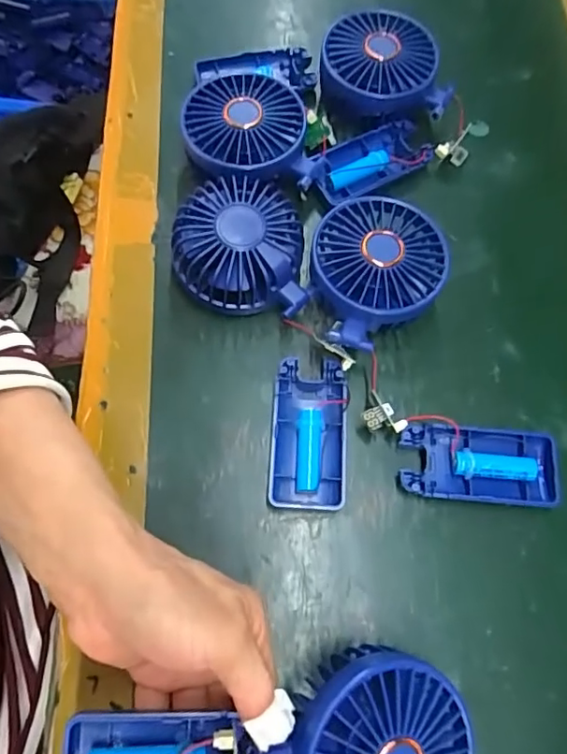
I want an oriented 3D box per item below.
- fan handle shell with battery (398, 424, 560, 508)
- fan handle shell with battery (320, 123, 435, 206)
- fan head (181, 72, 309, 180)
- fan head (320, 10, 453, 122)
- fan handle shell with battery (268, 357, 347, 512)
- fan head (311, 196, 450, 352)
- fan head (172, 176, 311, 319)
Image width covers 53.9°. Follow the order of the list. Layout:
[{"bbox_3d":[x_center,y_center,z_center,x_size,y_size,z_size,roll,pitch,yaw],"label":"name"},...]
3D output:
[{"bbox_3d":[0.118,0.055,0.342,0.093,0.015,0.044,5,69,0],"label":"fan handle shell with battery"},{"bbox_3d":[0.065,-0.160,0.414,0.087,0.016,0.043,-24,72,-11],"label":"fan handle shell with battery"},{"bbox_3d":[-0.027,-0.169,0.396,0.085,0.043,0.087,-6,70,-5],"label":"fan head"},{"bbox_3d":[0.076,-0.234,0.426,0.095,0.044,0.082,0,69,-2],"label":"fan head"},{"bbox_3d":[0.015,0.035,0.344,0.045,0.017,0.092,3,69,-1],"label":"fan handle shell with battery"},{"bbox_3d":[0.060,-0.069,0.369,0.092,0.048,0.084,1,69,-2],"label":"fan head"},{"bbox_3d":[-0.029,-0.087,0.371,0.085,0.048,0.092,0,69,-2],"label":"fan head"}]

